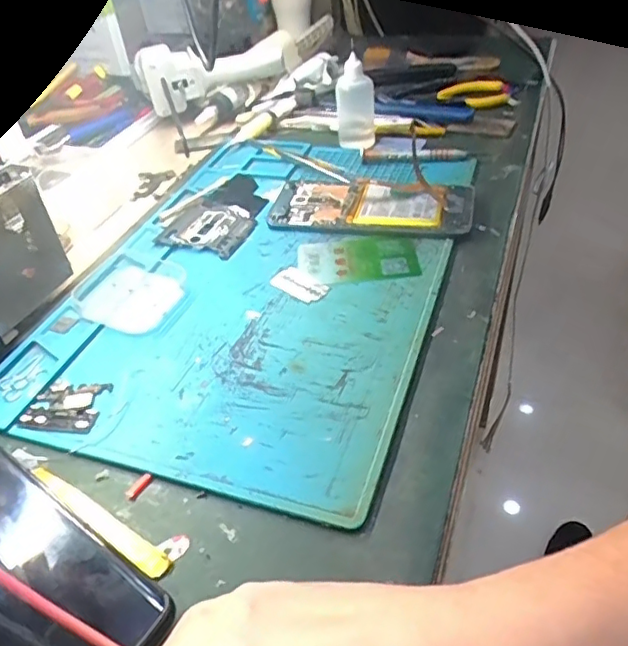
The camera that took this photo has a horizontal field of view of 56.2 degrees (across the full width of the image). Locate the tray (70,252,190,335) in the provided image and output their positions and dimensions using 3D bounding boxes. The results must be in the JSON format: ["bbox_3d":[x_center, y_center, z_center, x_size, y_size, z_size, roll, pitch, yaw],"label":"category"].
[{"bbox_3d":[-0.128,-0.023,0.415,0.080,0.010,0.071,12,44,20],"label":"tray"}]

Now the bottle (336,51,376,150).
[{"bbox_3d":[0.039,-0.210,0.555,0.031,0.076,0.026,-16,41,-12],"label":"bottle"}]

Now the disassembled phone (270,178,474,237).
[{"bbox_3d":[0.045,-0.096,0.473,0.159,0.014,0.075,8,42,16],"label":"disassembled phone"}]

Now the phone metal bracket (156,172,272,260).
[{"bbox_3d":[-0.073,-0.094,0.490,0.069,0.005,0.117,13,44,21],"label":"phone metal bracket"}]

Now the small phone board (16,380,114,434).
[{"bbox_3d":[-0.144,0.047,0.341,0.044,0.004,0.037,2,41,9],"label":"small phone board"}]

